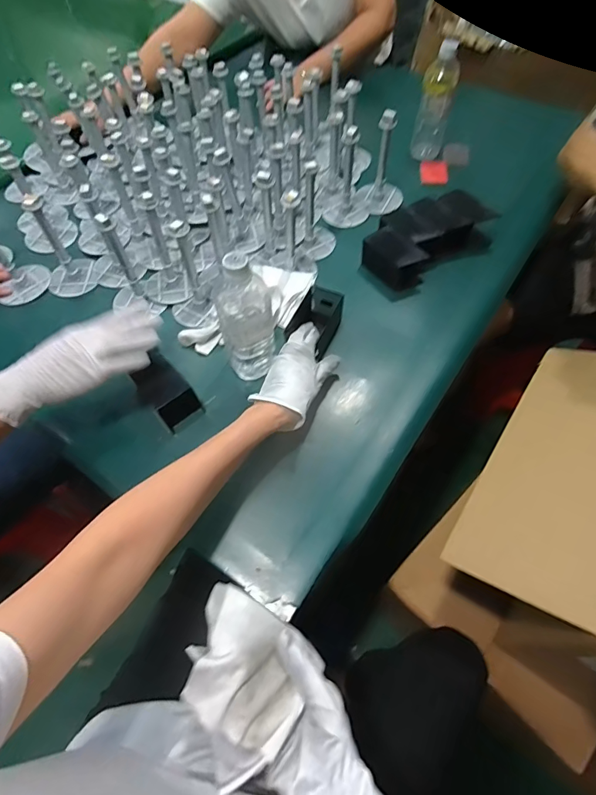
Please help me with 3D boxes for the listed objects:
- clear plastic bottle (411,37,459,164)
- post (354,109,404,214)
[{"bbox_3d":[0.276,-0.590,0.826,0.061,0.189,0.058,16,61,11],"label":"clear plastic bottle"},{"bbox_3d":[0.163,-0.439,0.769,0.091,0.151,0.078,7,60,6],"label":"post"}]

